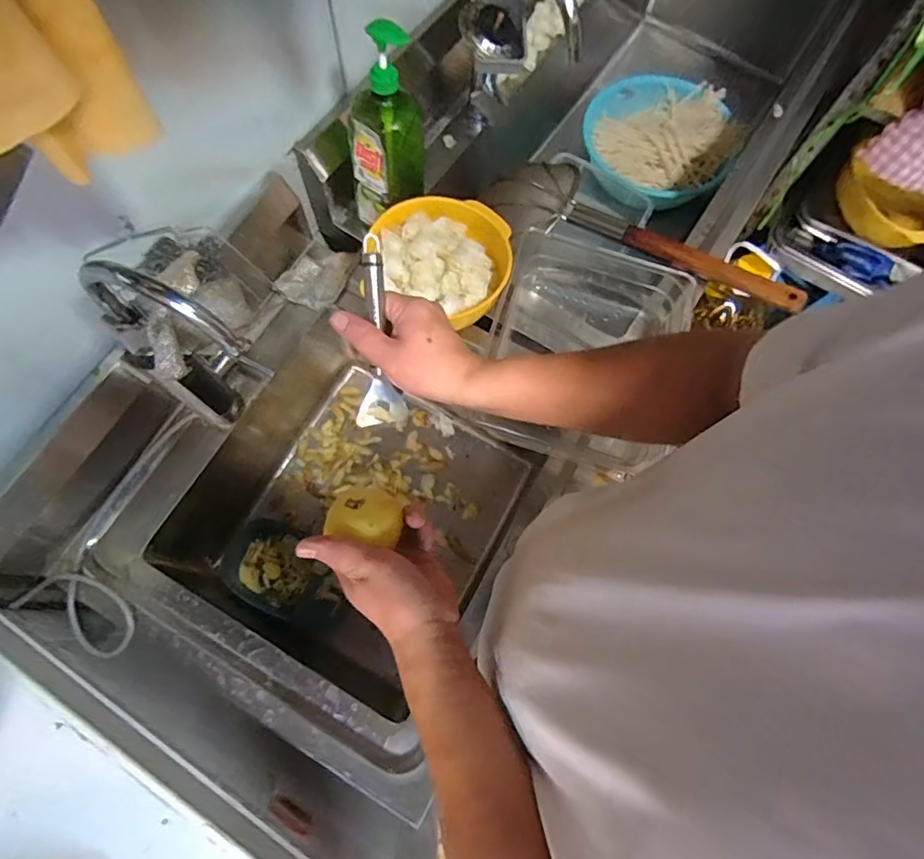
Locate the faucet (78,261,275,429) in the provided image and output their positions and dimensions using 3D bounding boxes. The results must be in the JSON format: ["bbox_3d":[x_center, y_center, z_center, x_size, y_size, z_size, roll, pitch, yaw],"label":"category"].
[{"bbox_3d":[-0.273,-0.056,0.575,0.158,0.342,0.058,24,72,6],"label":"faucet"}]

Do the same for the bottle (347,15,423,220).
[{"bbox_3d":[-0.105,-0.397,0.719,0.106,0.247,0.078,-31,76,-12],"label":"bottle"}]

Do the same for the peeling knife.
[{"bbox_3d":[-0.077,-0.087,0.497,0.046,0.015,0.173,0,108,-2],"label":"peeling knife"}]

